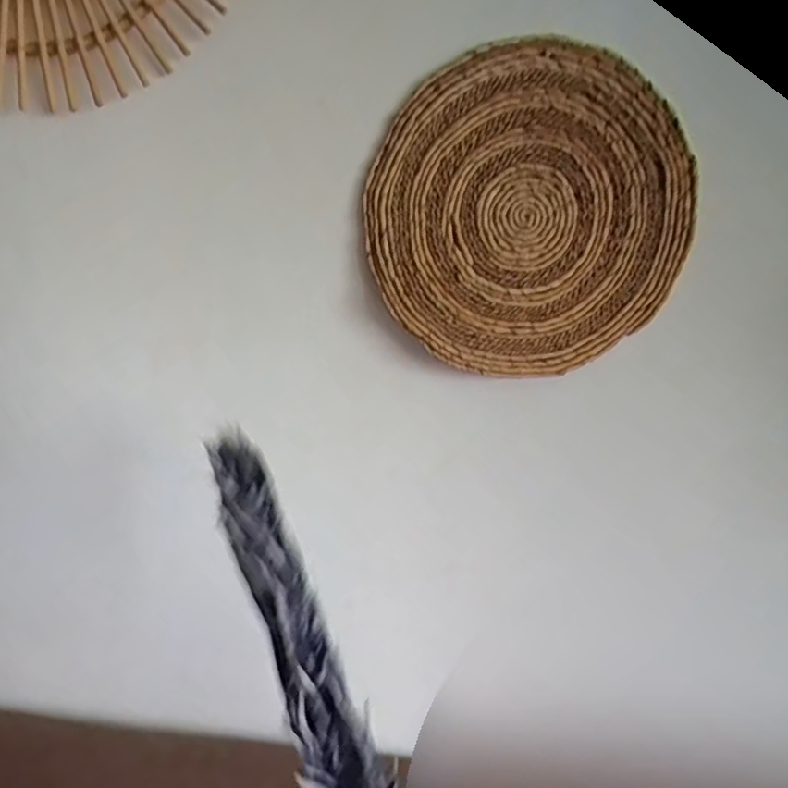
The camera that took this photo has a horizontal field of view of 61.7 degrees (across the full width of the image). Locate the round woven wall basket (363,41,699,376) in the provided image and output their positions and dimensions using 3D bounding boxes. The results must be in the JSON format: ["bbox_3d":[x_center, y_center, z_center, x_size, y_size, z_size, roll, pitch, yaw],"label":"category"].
[{"bbox_3d":[0.151,-0.209,0.771,0.369,0.343,0.056,6,12,7],"label":"round woven wall basket"}]

